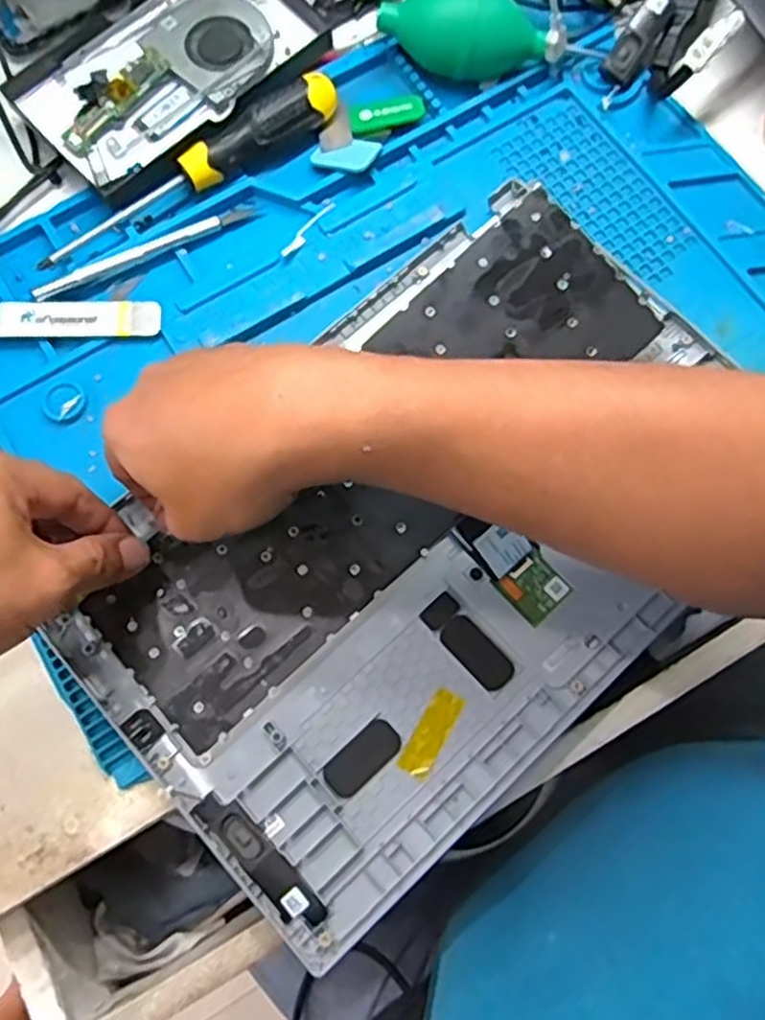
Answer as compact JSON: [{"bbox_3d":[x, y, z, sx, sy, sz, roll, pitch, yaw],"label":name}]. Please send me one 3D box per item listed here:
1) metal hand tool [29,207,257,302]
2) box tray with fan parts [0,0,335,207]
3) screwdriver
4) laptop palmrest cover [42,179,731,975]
[{"bbox_3d":[-0.137,-0.151,0.439,0.133,0.007,0.011,-27,75,-6],"label":"metal hand tool"},{"bbox_3d":[-0.133,-0.277,0.469,0.177,0.023,0.136,-42,77,-10],"label":"box tray with fan parts"},{"bbox_3d":[-0.110,-0.197,0.443,0.198,0.024,0.024,-35,76,-9],"label":"screwdriver"},{"bbox_3d":[0.029,0.012,0.377,0.352,0.023,0.220,-41,83,-5],"label":"laptop palmrest cover"}]

